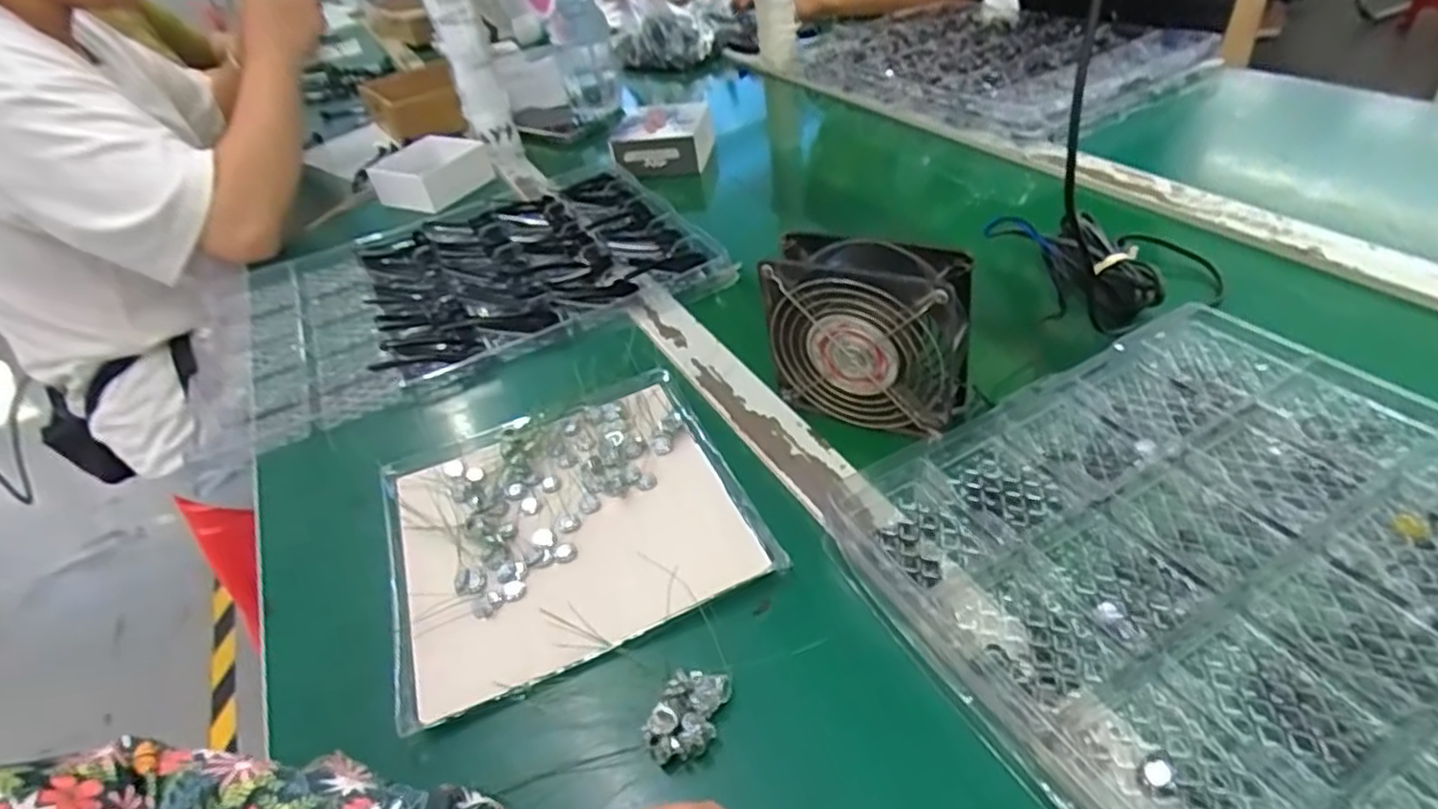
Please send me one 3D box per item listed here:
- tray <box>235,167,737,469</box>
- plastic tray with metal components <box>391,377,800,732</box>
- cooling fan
[{"bbox_3d":[-0.239,-0.122,0.698,0.406,0.031,0.308,-24,40,-15],"label":"tray"},{"bbox_3d":[-0.094,0.064,0.437,0.200,0.016,0.202,-21,40,-12],"label":"plastic tray with metal components"},{"bbox_3d":[0.092,-0.043,0.461,0.120,0.111,0.048,20,45,28],"label":"cooling fan"}]

